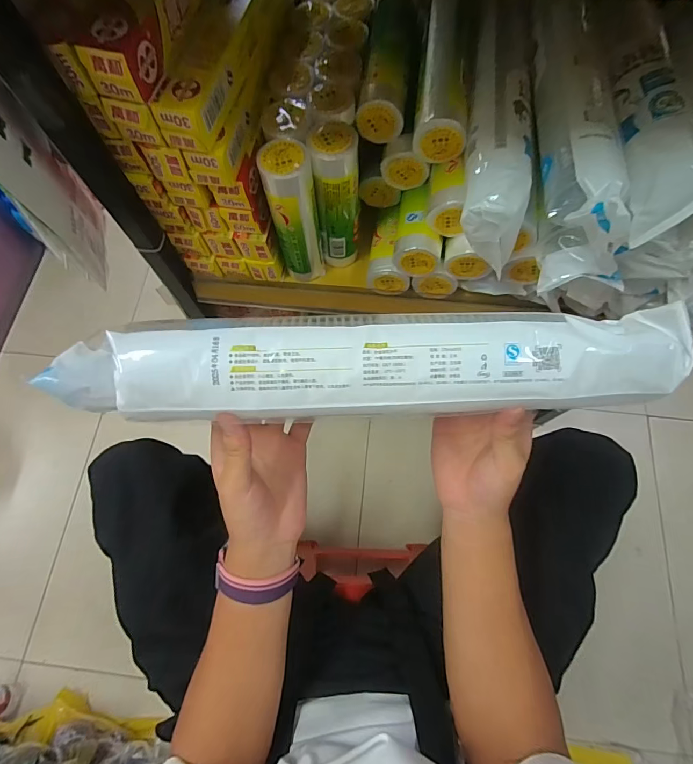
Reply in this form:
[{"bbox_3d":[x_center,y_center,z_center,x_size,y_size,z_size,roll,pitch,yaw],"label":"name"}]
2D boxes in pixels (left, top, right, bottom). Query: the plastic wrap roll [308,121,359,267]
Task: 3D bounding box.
[{"bbox_3d":[-0.012,-0.237,0.542,0.054,0.207,0.051,0,71,1],"label":"plastic wrap roll"}]

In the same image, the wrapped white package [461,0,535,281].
[{"bbox_3d":[0.172,-0.291,0.455,0.067,0.063,0.320,8,72,4],"label":"wrapped white package"}]

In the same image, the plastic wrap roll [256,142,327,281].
[{"bbox_3d":[-0.066,-0.214,0.540,0.056,0.208,0.054,0,71,1],"label":"plastic wrap roll"}]

